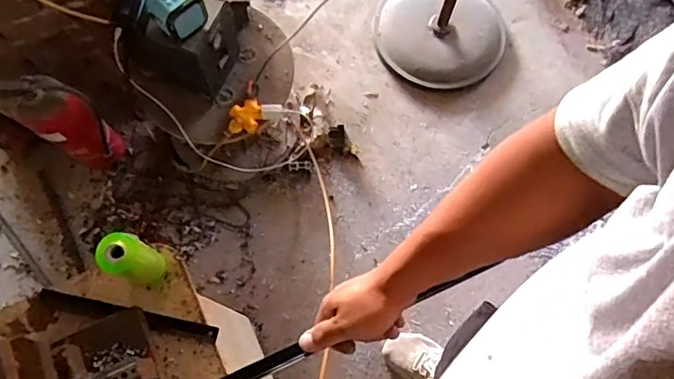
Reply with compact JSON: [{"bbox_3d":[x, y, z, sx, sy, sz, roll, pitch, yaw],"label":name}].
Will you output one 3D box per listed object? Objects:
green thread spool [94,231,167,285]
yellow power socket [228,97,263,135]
[{"bbox_3d":[-0.236,0.082,0.624,0.049,0.097,0.046,1,72,-2],"label":"green thread spool"},{"bbox_3d":[-0.216,-0.174,1.260,0.074,0.040,0.081,6,72,-1],"label":"yellow power socket"}]

